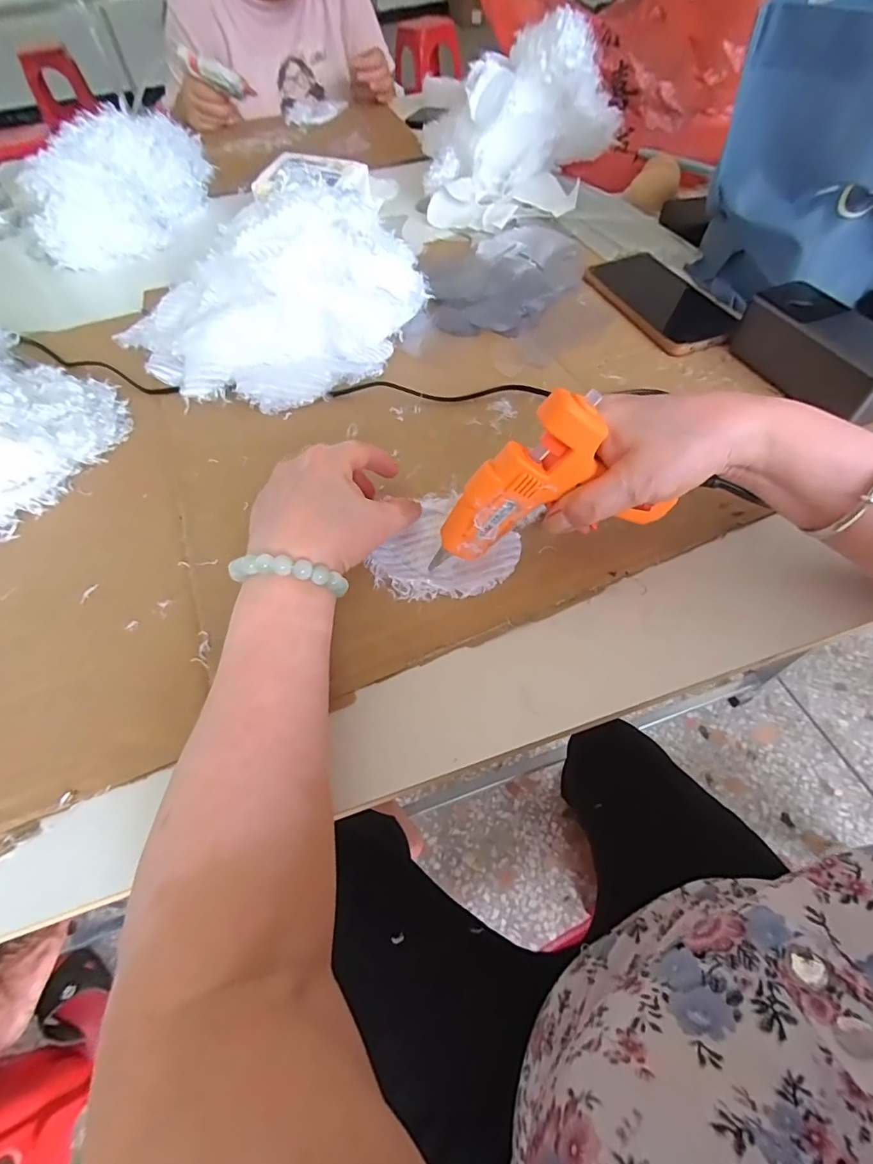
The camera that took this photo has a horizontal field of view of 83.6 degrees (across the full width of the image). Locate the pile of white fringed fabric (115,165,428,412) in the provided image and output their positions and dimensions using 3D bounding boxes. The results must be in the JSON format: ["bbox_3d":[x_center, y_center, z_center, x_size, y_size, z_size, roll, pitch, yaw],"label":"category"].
[{"bbox_3d":[-0.142,-0.267,0.437,0.198,0.111,0.239,23,60,19],"label":"pile of white fringed fabric"}]

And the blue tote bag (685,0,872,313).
[{"bbox_3d":[0.362,-0.351,0.406,0.211,0.198,0.199,33,64,24],"label":"blue tote bag"}]

